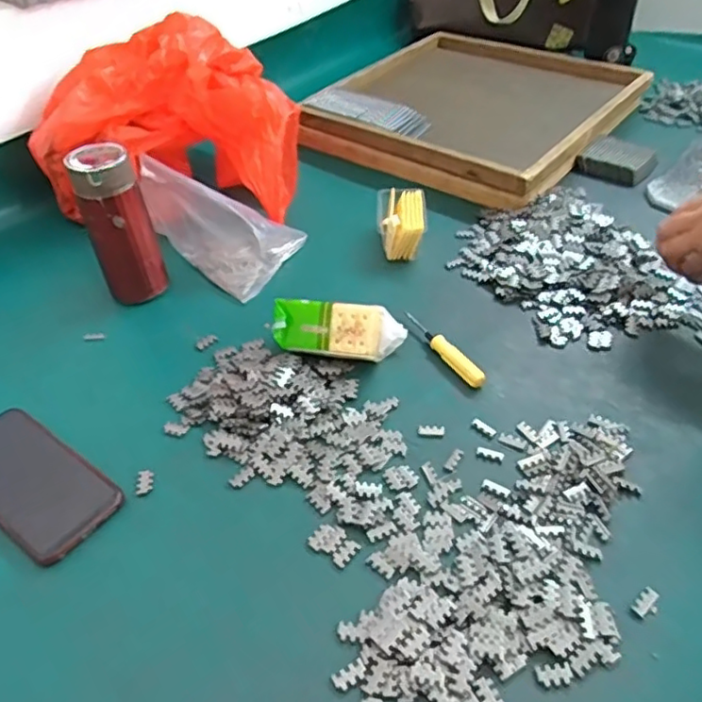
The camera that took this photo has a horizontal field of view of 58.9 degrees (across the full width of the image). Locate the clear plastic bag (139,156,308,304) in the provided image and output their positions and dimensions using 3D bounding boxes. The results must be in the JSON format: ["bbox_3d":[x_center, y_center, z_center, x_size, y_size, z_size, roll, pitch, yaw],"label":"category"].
[{"bbox_3d":[-0.139,-0.161,0.731,0.148,0.112,0.127,29,52,30],"label":"clear plastic bag"}]

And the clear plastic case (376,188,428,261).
[{"bbox_3d":[0.061,-0.153,0.753,0.056,0.052,0.096,-1,43,2],"label":"clear plastic case"}]

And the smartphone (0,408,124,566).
[{"bbox_3d":[-0.269,0.107,0.519,0.162,0.012,0.077,26,51,28],"label":"smartphone"}]

